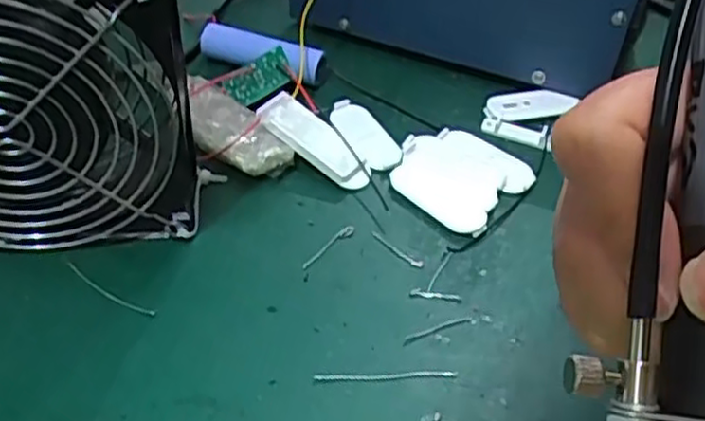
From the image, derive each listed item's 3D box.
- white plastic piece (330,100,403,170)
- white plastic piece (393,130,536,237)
[{"bbox_3d":[0.006,-0.038,0.353,0.019,0.004,0.050,-17,48,-21],"label":"white plastic piece"},{"bbox_3d":[0.047,-0.016,0.335,0.055,0.008,0.054,34,52,27],"label":"white plastic piece"}]

